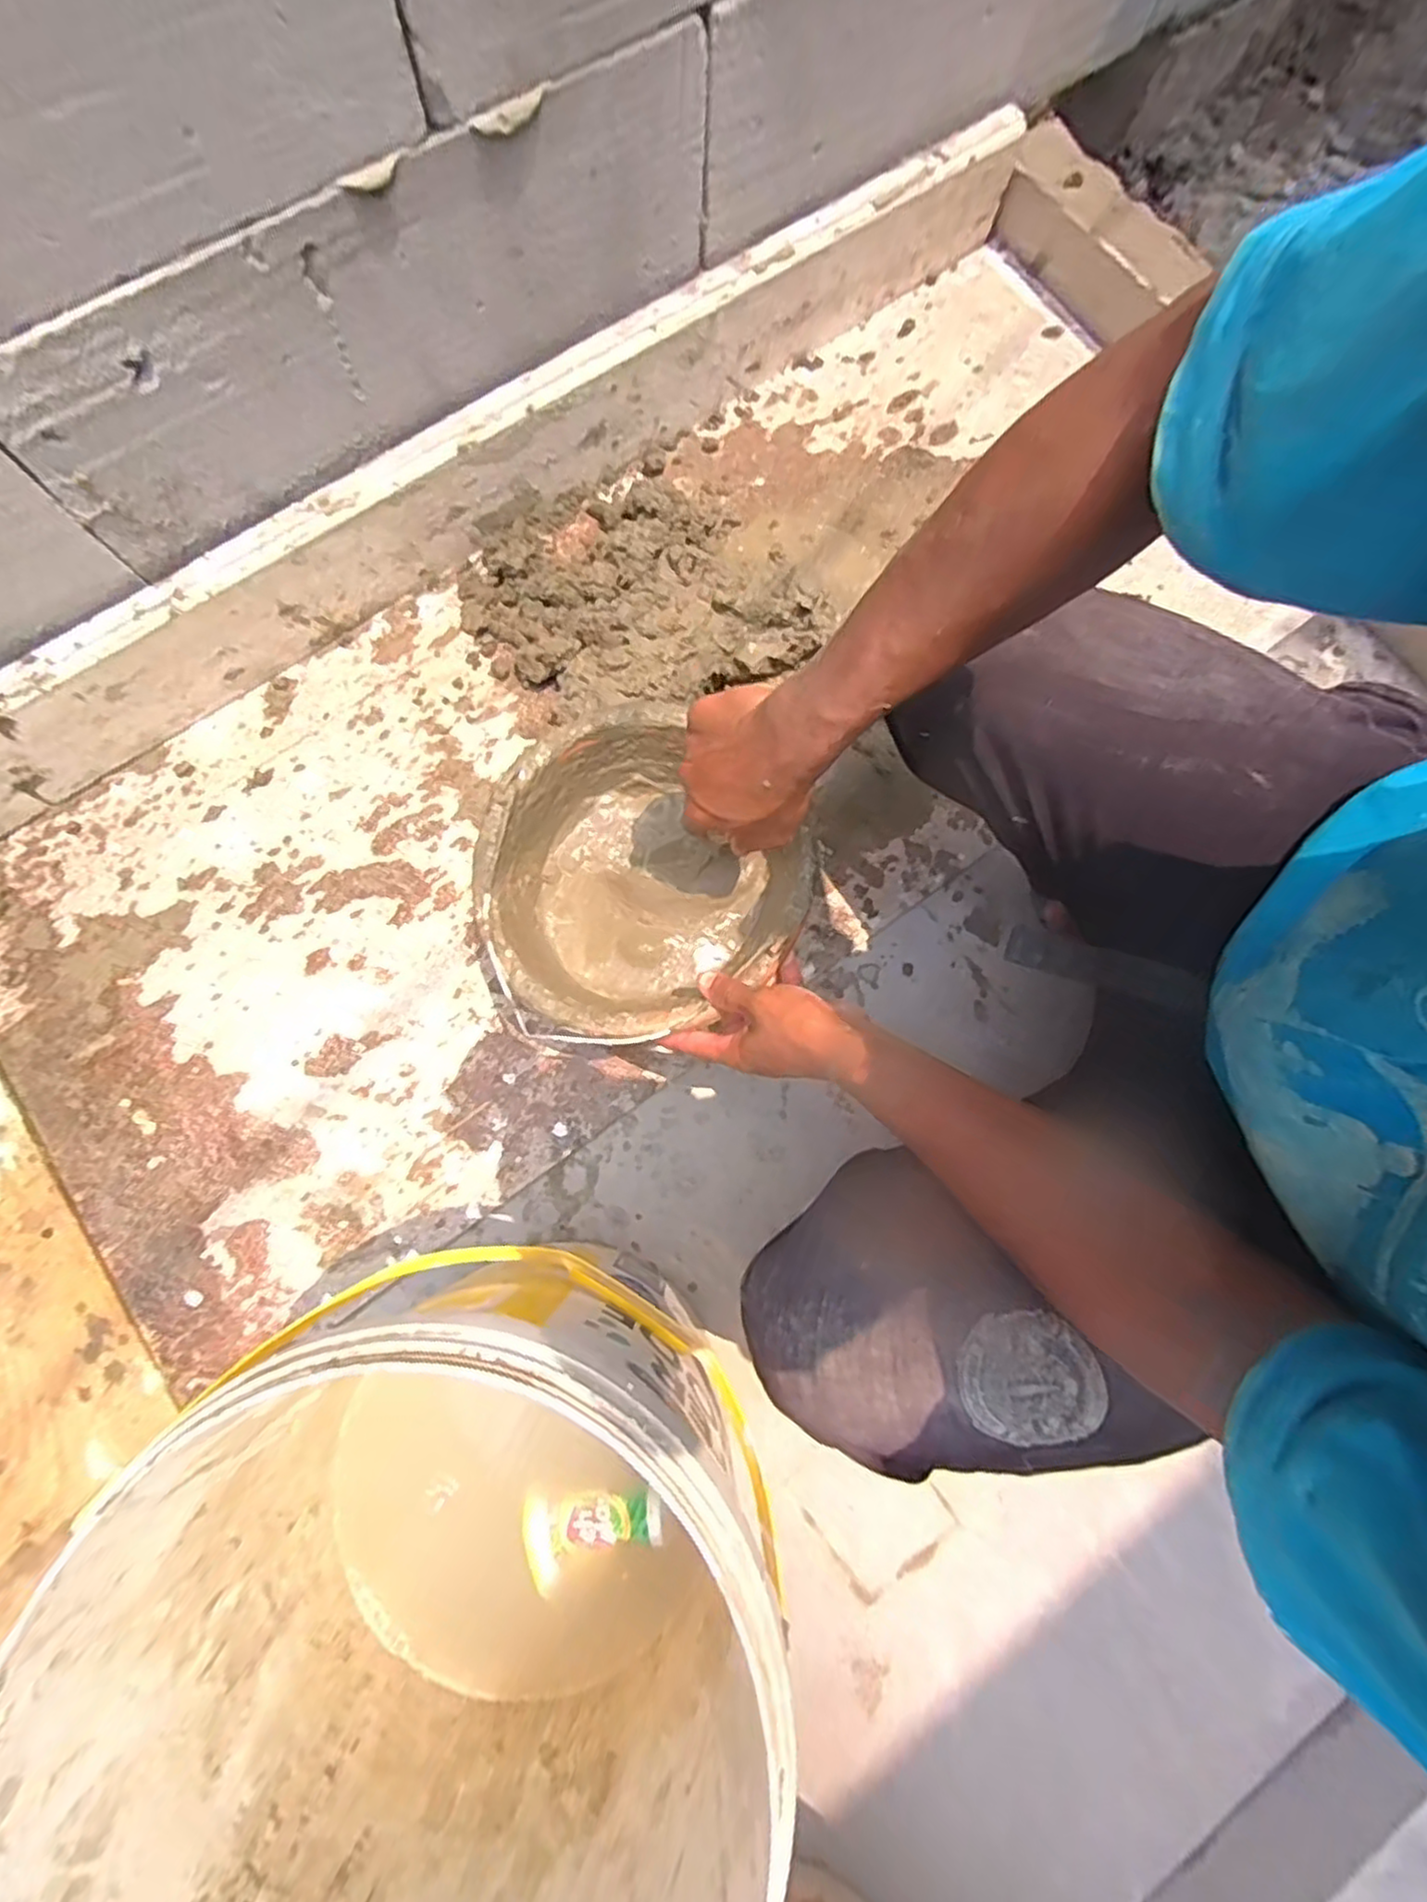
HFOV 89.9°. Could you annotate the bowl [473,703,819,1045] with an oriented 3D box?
[{"bbox_3d":[-0.064,-0.050,0.574,0.224,0.084,0.238,0,79,-1],"label":"bowl"}]

